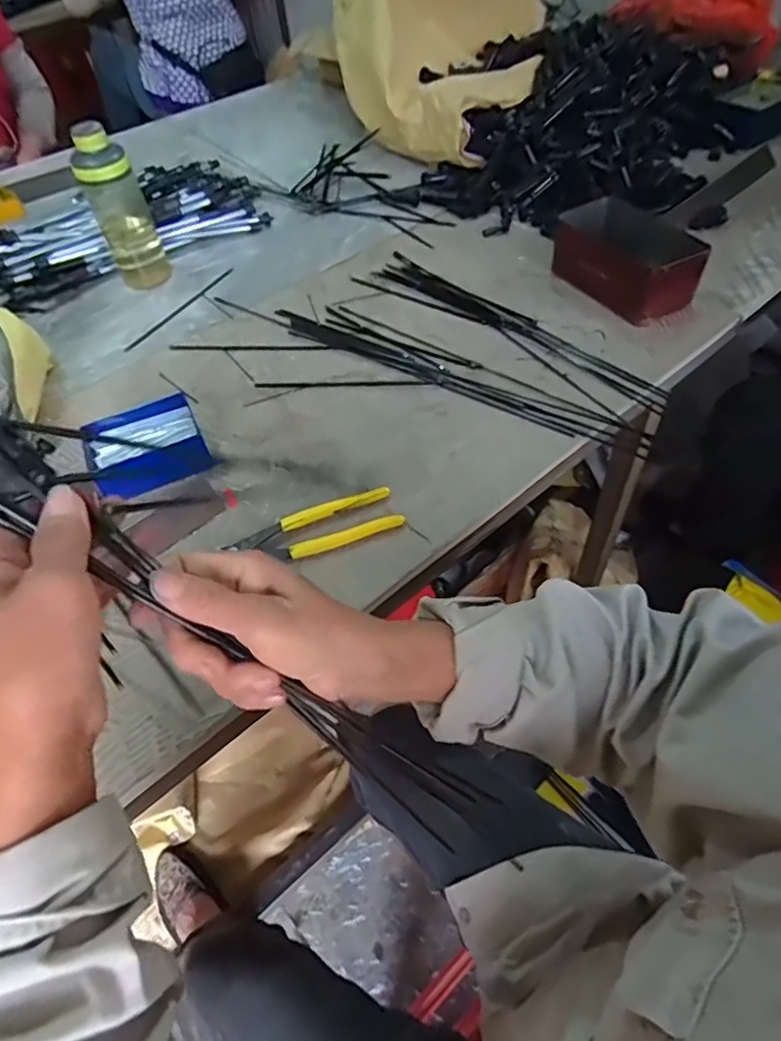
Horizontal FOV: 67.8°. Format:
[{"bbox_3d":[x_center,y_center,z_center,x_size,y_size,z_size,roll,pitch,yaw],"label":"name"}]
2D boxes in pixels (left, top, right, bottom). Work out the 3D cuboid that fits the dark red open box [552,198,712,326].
[{"bbox_3d":[0.283,-0.326,0.720,0.086,0.080,0.188,-26,55,-15],"label":"dark red open box"}]

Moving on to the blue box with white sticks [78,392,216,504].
[{"bbox_3d":[-0.243,-0.075,0.579,0.107,0.038,0.088,-24,54,-14],"label":"blue box with white sticks"}]

